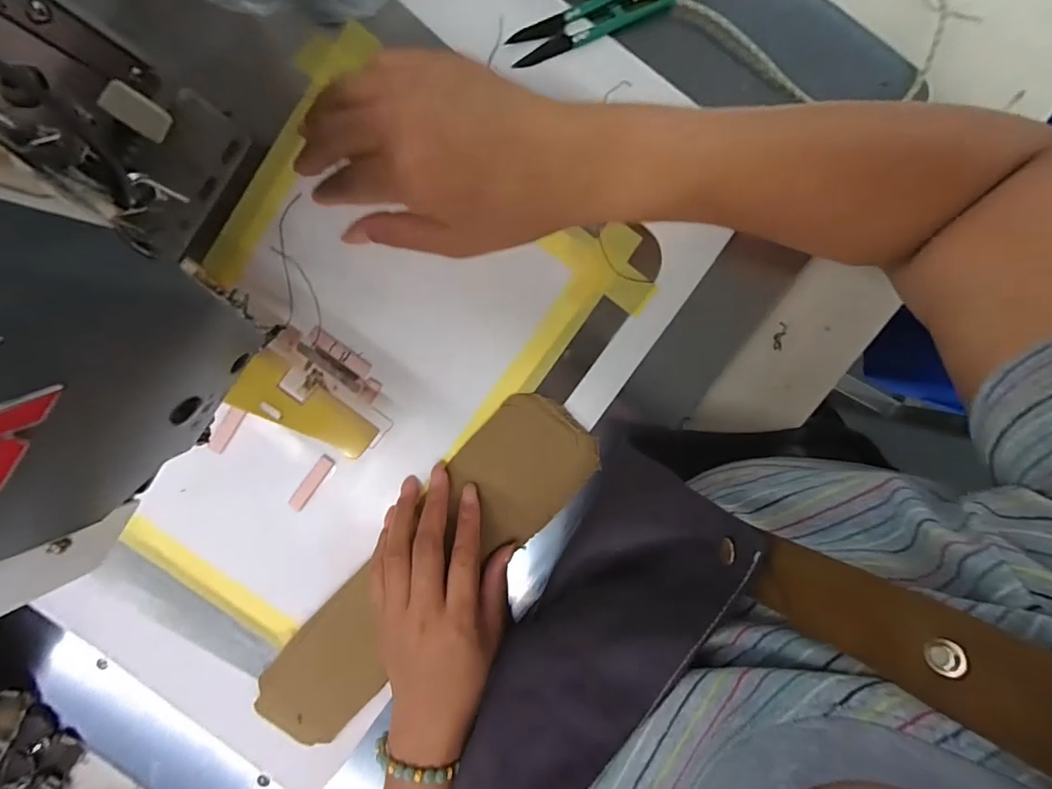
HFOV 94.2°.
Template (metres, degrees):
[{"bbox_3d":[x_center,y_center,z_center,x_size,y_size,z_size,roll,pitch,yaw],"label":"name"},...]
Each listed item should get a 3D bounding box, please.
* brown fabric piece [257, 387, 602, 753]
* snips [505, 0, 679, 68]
[{"bbox_3d":[-0.074,0.123,0.336,0.077,0.010,0.298,44,95,-2],"label":"brown fabric piece"},{"bbox_3d":[0.041,-0.230,0.297,0.102,0.013,0.022,-19,94,2],"label":"snips"}]

